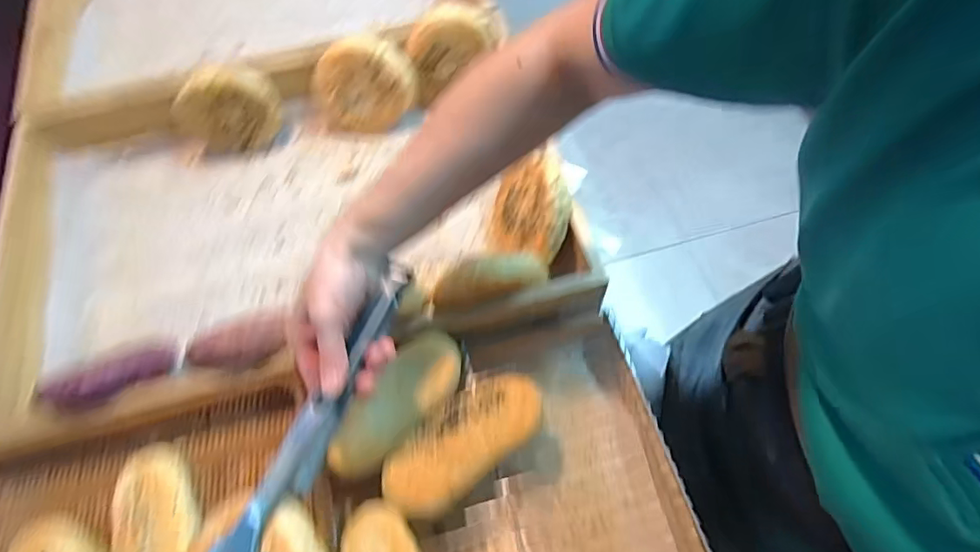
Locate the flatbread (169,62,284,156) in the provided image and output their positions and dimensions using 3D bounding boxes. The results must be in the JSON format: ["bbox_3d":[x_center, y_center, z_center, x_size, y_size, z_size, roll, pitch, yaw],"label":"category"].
[{"bbox_3d":[-0.319,-0.198,0.652,0.104,0.111,0.031,16,41,-34],"label":"flatbread"}]

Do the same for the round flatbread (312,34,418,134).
[{"bbox_3d":[-0.159,-0.234,0.675,0.115,0.125,0.023,15,43,-24],"label":"round flatbread"}]

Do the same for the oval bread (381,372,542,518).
[{"bbox_3d":[-0.022,0.147,0.473,0.152,0.044,0.075,-40,68,-16],"label":"oval bread"}]

